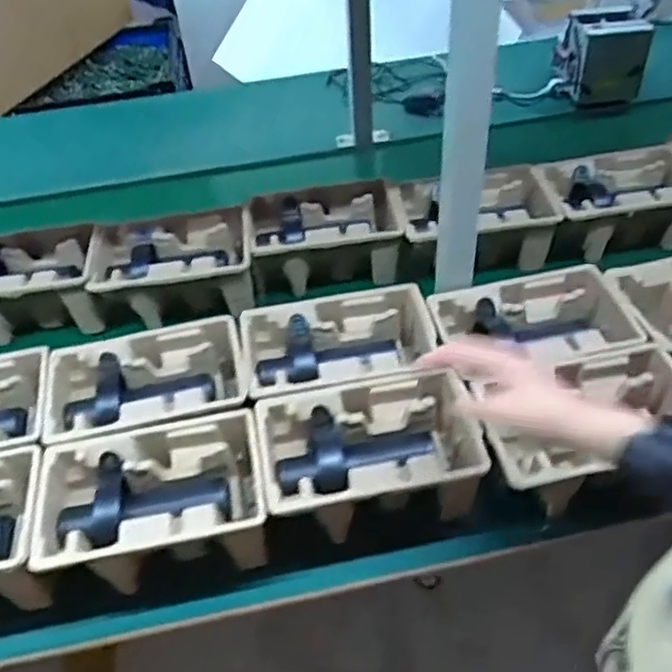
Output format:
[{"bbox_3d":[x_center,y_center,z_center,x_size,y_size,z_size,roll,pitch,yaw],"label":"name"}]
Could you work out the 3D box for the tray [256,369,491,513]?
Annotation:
[{"bbox_3d":[0.033,0.112,0.729,0.222,0.073,0.139,-6,46,-7],"label":"tray"}]

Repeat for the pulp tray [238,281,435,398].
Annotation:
[{"bbox_3d":[0.009,0.016,0.834,0.236,0.062,0.144,-7,46,-8],"label":"pulp tray"}]

